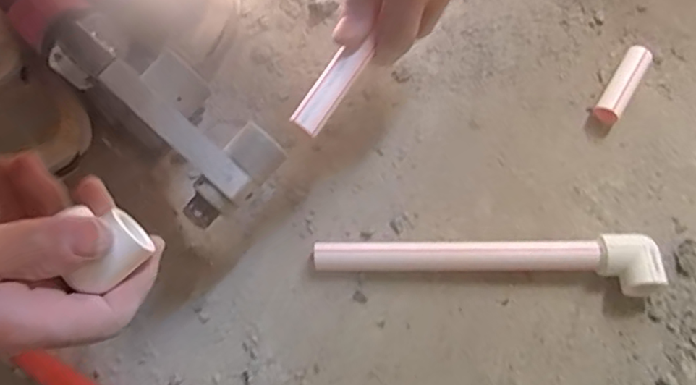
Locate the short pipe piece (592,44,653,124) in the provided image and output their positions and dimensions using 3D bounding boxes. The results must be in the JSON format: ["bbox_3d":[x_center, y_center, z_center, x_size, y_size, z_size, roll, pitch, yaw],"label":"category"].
[{"bbox_3d":[0.219,-0.085,0.452,0.020,0.020,0.068,32,77,8],"label":"short pipe piece"}]

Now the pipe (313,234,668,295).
[{"bbox_3d":[0.096,0.050,0.404,0.240,0.037,0.042,0,75,0],"label":"pipe"}]

